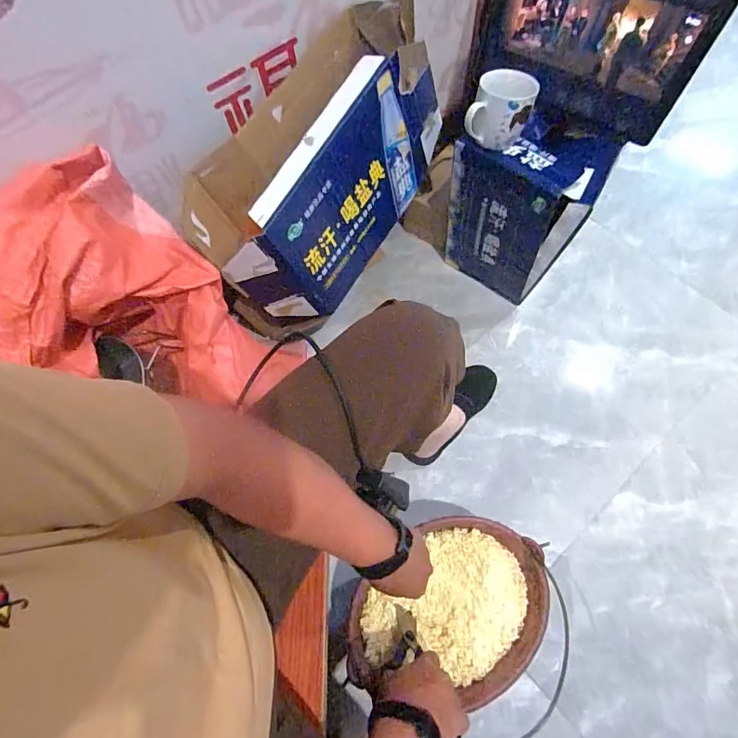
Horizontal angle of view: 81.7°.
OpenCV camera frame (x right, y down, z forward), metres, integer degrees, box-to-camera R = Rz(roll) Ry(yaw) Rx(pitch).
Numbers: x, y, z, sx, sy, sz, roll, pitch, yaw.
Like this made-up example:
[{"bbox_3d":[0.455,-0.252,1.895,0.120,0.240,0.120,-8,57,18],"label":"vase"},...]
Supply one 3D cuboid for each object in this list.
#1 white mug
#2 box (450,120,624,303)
[{"bbox_3d":[0.197,-0.383,0.645,0.085,0.081,0.088,19,71,11],"label":"white mug"},{"bbox_3d":[0.286,-0.295,0.820,0.222,0.313,0.153,37,76,16],"label":"box"}]

